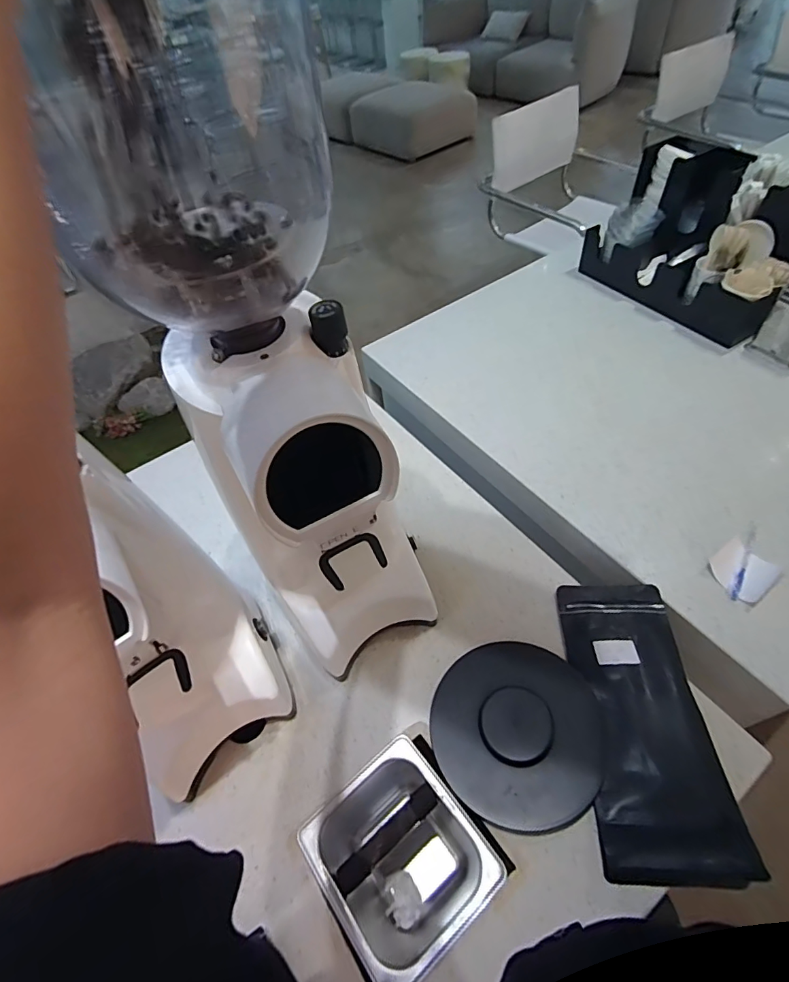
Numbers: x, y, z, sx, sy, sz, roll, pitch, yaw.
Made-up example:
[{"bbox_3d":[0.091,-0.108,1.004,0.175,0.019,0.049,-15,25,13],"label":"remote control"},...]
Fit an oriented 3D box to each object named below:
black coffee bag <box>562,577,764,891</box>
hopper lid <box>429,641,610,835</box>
[{"bbox_3d":[0.292,0.255,0.551,0.135,0.049,0.321,-1,53,7],"label":"black coffee bag"},{"bbox_3d":[0.146,0.283,0.564,0.194,0.042,0.201,-3,52,4],"label":"hopper lid"}]

